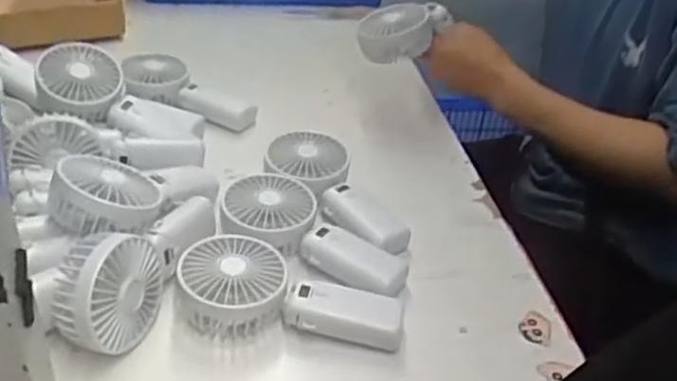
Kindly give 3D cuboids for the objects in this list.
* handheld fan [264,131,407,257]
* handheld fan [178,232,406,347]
[{"bbox_3d":[0.000,-0.002,0.694,0.084,0.044,0.179,-25,44,-36],"label":"handheld fan"},{"bbox_3d":[-0.040,0.086,0.572,0.187,0.045,0.083,8,35,4],"label":"handheld fan"}]

